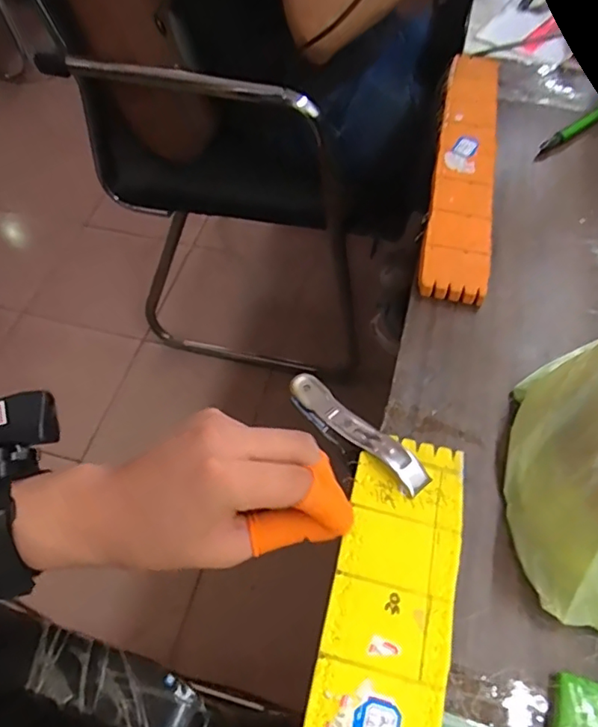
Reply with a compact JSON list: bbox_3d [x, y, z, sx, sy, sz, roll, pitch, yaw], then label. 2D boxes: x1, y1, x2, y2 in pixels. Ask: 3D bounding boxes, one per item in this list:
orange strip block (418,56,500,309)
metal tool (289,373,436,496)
[{"bbox_3d":[0.155,-0.188,0.519,0.054,0.014,0.323,11,58,7],"label":"orange strip block"},{"bbox_3d":[0.037,0.047,0.365,0.022,0.026,0.111,-38,52,-21],"label":"metal tool"}]

